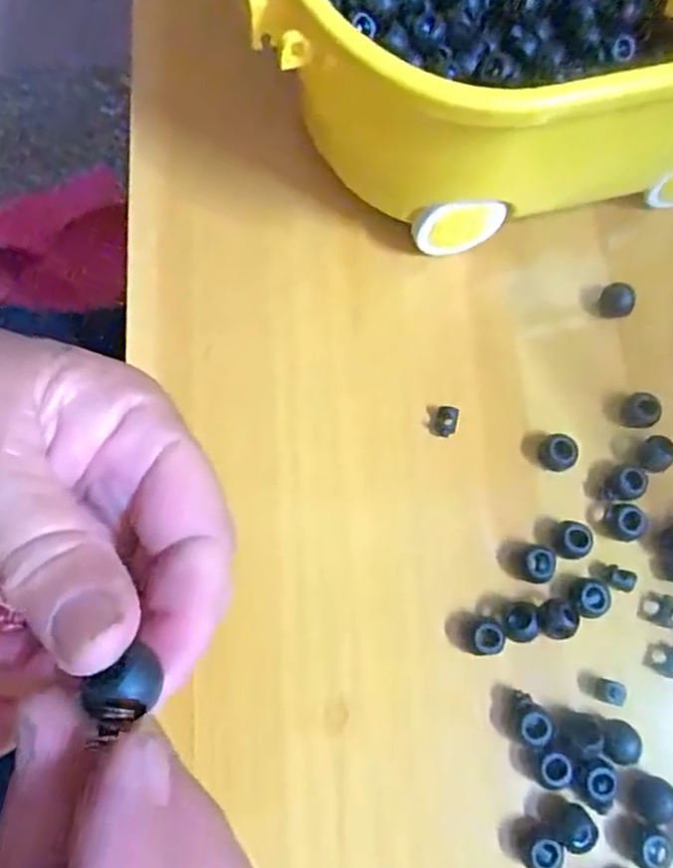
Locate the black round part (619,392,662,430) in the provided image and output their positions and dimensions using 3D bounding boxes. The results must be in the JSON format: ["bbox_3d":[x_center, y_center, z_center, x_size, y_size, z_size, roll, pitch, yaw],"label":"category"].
[{"bbox_3d":[0.132,-0.010,0.293,0.014,0.011,0.014,0,75,-1],"label":"black round part"}]

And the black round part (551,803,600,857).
[{"bbox_3d":[0.087,0.145,0.247,0.015,0.014,0.012,-36,78,-9],"label":"black round part"}]

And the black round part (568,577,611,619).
[{"bbox_3d":[0.101,0.066,0.269,0.015,0.009,0.014,0,75,-1],"label":"black round part"}]

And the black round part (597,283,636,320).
[{"bbox_3d":[0.127,-0.059,0.306,0.015,0.012,0.013,38,78,9],"label":"black round part"}]

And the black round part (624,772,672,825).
[{"bbox_3d":[0.117,0.136,0.252,0.015,0.011,0.016,9,75,2],"label":"black round part"}]

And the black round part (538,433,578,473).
[{"bbox_3d":[0.093,0.008,0.285,0.014,0.013,0.014,0,75,-1],"label":"black round part"}]

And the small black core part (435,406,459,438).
[{"bbox_3d":[0.047,-0.005,0.288,0.009,0.009,0.012,16,75,4],"label":"small black core part"}]

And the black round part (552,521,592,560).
[{"bbox_3d":[0.096,0.044,0.275,0.016,0.010,0.015,0,75,-1],"label":"black round part"}]

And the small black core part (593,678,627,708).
[{"bbox_3d":[0.106,0.100,0.261,0.008,0.013,0.009,13,75,3],"label":"small black core part"}]

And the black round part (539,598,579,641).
[{"bbox_3d":[0.087,0.073,0.265,0.014,0.012,0.015,0,75,-1],"label":"black round part"}]

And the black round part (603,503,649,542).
[{"bbox_3d":[0.119,0.036,0.278,0.014,0.011,0.016,-20,76,-6],"label":"black round part"}]

